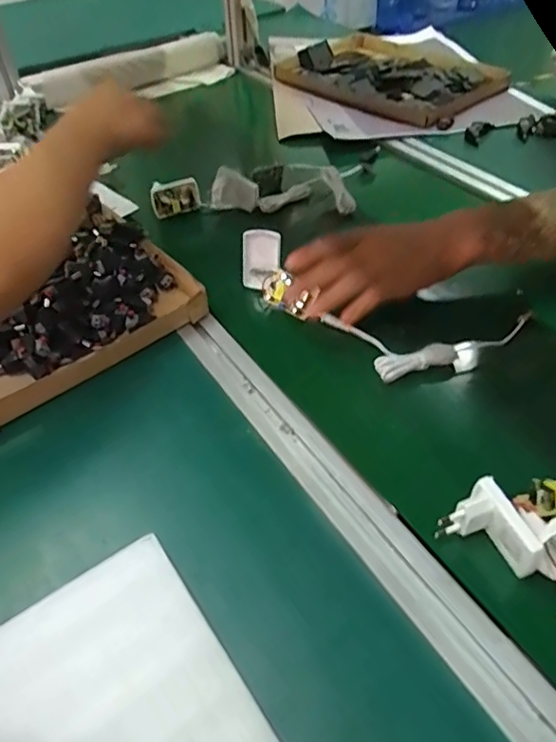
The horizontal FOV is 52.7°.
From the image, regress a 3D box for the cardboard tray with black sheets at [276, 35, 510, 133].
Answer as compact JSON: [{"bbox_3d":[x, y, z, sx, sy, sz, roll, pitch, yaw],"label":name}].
[{"bbox_3d":[0.210,-0.540,1.032,0.267,0.041,0.389,-34,56,-27],"label":"cardboard tray with black sheets"}]

